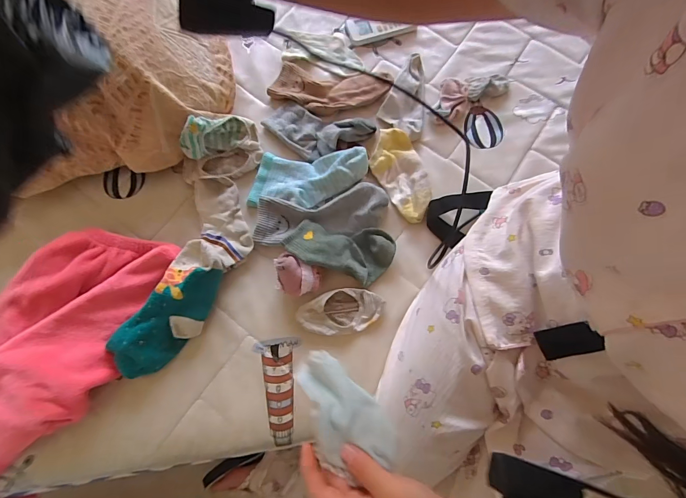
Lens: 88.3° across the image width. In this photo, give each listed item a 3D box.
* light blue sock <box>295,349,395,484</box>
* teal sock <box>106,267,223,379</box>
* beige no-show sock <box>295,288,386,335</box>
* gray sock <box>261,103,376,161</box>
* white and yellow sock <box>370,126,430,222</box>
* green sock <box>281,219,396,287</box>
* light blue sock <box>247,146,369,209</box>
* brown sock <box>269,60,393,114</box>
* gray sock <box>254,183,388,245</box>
[{"bbox_3d":[-0.009,0.150,0.350,0.064,0.042,0.137,-37,35,-9],"label":"light blue sock"},{"bbox_3d":[-0.241,0.098,0.494,0.082,0.028,0.175,44,80,-25],"label":"teal sock"},{"bbox_3d":[-0.003,0.091,0.518,0.123,0.018,0.062,-9,75,-3],"label":"beige no-show sock"},{"bbox_3d":[-0.045,-0.195,0.586,0.173,0.031,0.083,18,76,5],"label":"gray sock"},{"bbox_3d":[0.096,-0.121,0.577,0.078,0.024,0.156,-19,76,-5],"label":"white and yellow sock"},{"bbox_3d":[-0.003,0.002,0.532,0.161,0.025,0.080,9,74,-13],"label":"green sock"},{"bbox_3d":[-0.055,-0.116,0.558,0.185,0.034,0.087,-2,75,-1],"label":"light blue sock"},{"bbox_3d":[-0.026,-0.275,0.611,0.193,0.020,0.082,15,75,4],"label":"brown sock"},{"bbox_3d":[-0.034,-0.055,0.547,0.204,0.024,0.069,-7,75,-2],"label":"gray sock"}]

